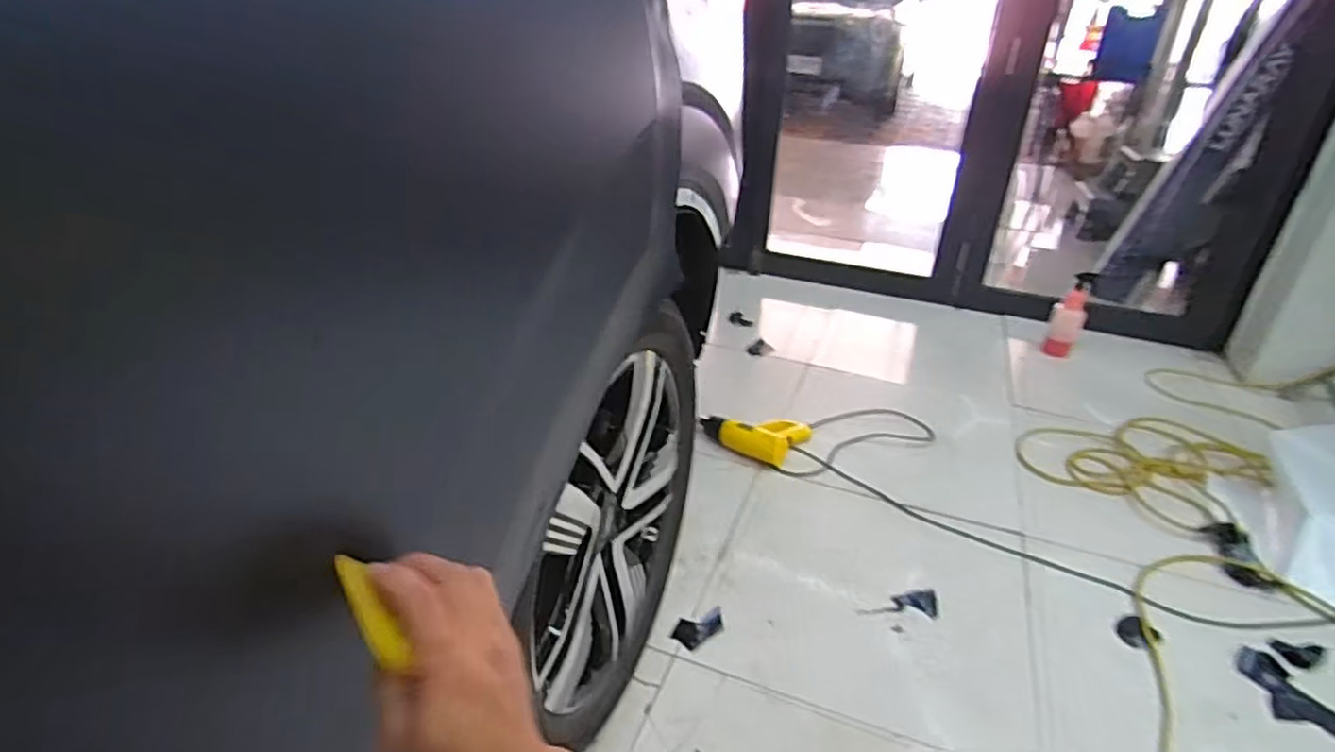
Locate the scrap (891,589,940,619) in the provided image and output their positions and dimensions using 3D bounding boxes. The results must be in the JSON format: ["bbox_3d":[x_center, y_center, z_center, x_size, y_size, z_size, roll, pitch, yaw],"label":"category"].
[{"bbox_3d":[0.492,0.448,1.369,0.087,0.012,0.062,3,30,2],"label":"scrap"}]

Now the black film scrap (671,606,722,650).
[{"bbox_3d":[0.059,0.470,1.304,0.113,0.011,0.059,-23,38,-36],"label":"black film scrap"}]

